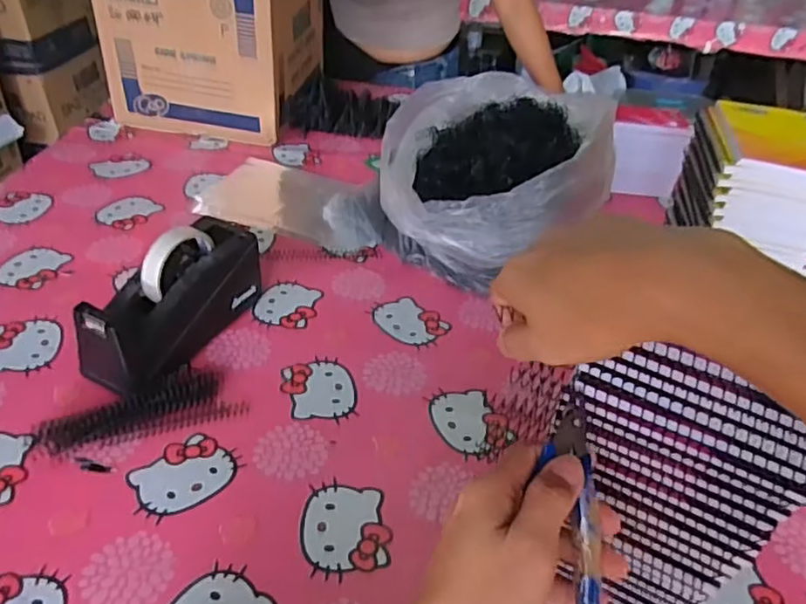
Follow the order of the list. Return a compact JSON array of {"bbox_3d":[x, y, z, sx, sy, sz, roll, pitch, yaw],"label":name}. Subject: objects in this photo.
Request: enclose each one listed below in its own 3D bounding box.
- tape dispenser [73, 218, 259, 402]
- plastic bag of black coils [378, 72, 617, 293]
[{"bbox_3d":[-0.233,0.000,0.645,0.084,0.113,0.207,24,42,23],"label":"tape dispenser"},{"bbox_3d":[0.117,-0.169,0.842,0.279,0.173,0.320,6,40,2],"label":"plastic bag of black coils"}]

